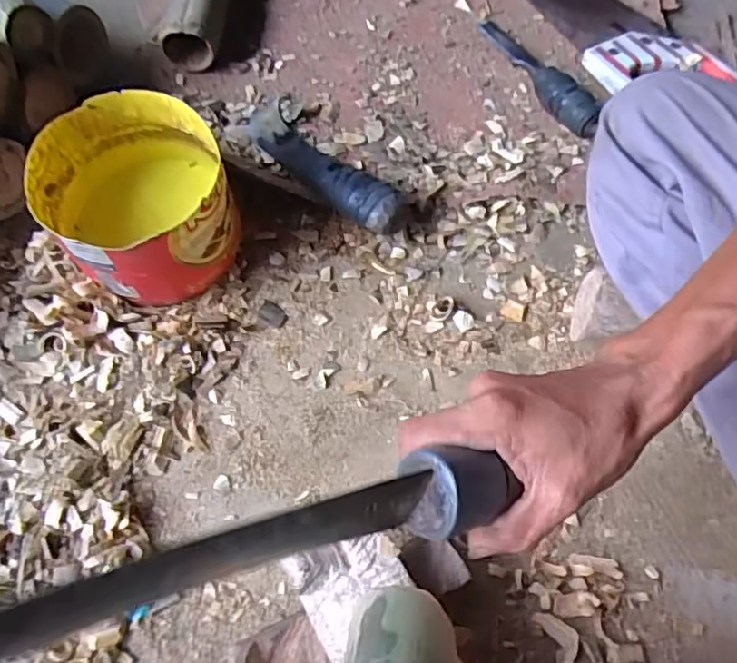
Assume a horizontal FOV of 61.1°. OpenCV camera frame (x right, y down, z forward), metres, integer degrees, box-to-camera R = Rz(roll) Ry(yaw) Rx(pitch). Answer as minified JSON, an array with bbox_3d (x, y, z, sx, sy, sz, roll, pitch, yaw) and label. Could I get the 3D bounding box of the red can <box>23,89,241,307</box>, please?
[{"bbox_3d":[-0.192,-0.108,0.524,0.146,0.090,0.149,0,65,0],"label":"red can"}]

